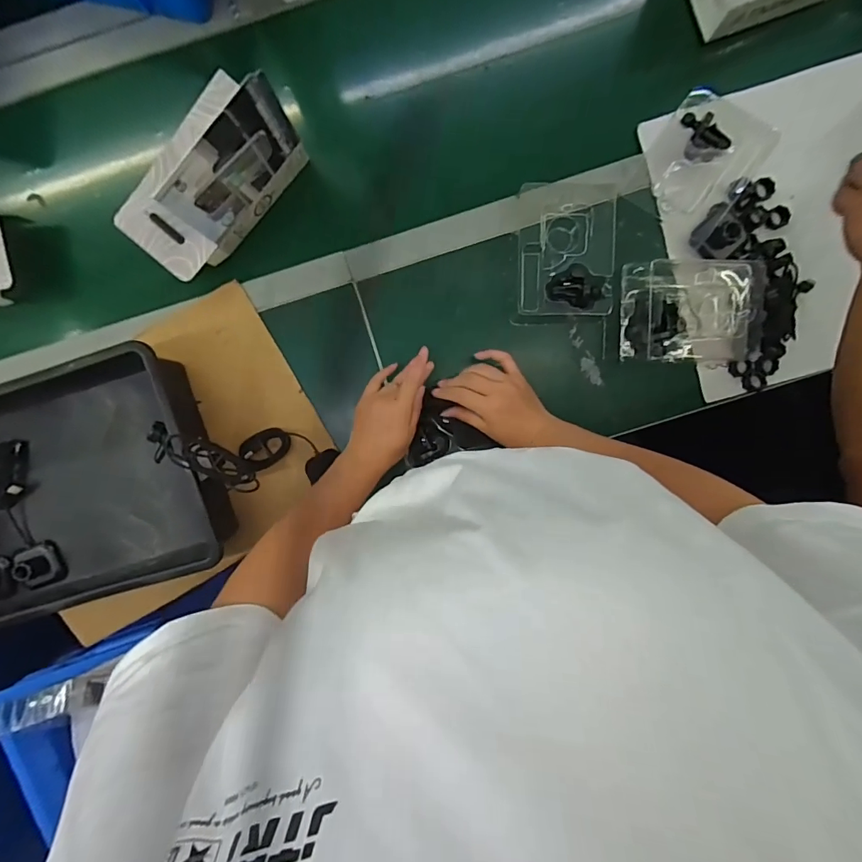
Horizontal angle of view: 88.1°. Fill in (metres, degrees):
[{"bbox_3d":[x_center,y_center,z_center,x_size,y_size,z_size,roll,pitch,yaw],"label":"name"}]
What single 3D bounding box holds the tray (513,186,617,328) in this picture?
[{"bbox_3d":[0.168,-0.226,0.563,0.119,0.032,0.171,2,94,0],"label":"tray"}]

